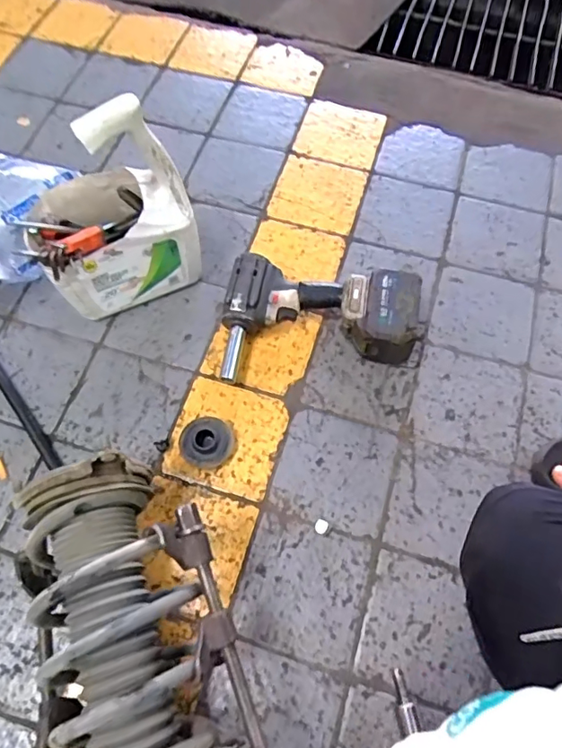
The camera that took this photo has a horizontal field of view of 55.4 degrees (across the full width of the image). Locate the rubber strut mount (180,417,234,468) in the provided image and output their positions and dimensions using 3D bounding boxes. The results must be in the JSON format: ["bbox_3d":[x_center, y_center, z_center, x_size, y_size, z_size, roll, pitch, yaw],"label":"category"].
[{"bbox_3d":[-0.100,0.088,0.722,0.069,0.035,0.068,0,66,0],"label":"rubber strut mount"}]

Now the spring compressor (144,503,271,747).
[{"bbox_3d":[-0.050,0.284,0.503,0.045,0.042,0.316,-20,79,-9],"label":"spring compressor"}]

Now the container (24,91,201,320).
[{"bbox_3d":[-0.240,-0.217,0.735,0.209,0.283,0.148,-27,69,-11],"label":"container"}]

